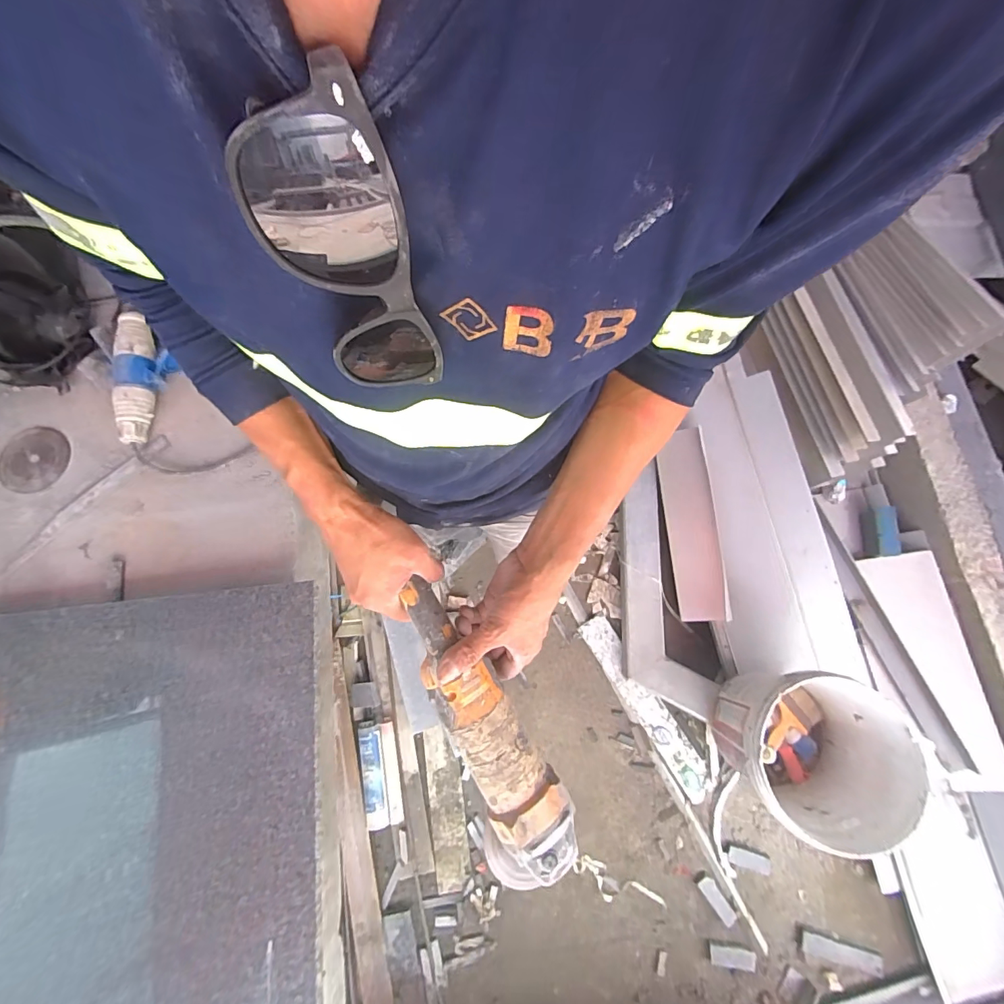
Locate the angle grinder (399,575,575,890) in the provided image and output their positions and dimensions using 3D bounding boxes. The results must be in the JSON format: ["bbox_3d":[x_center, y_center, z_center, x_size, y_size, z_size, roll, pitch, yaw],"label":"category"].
[{"bbox_3d":[-0.016,0.224,0.429,0.097,0.068,0.315,-25,92,-6],"label":"angle grinder"}]

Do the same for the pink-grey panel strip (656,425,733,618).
[{"bbox_3d":[0.531,0.065,1.280,0.136,0.010,0.528,-10,83,29],"label":"pink-grey panel strip"}]

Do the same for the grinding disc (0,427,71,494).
[{"bbox_3d":[-0.695,-0.064,0.671,0.100,0.011,0.101,0,75,0],"label":"grinding disc"}]

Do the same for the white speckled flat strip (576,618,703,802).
[{"bbox_3d":[0.400,0.569,1.272,0.094,0.026,0.537,-33,78,-8],"label":"white speckled flat strip"}]

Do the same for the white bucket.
[{"bbox_3d":[0.630,0.525,0.997,0.284,0.327,0.276,0,75,0],"label":"white bucket"}]

